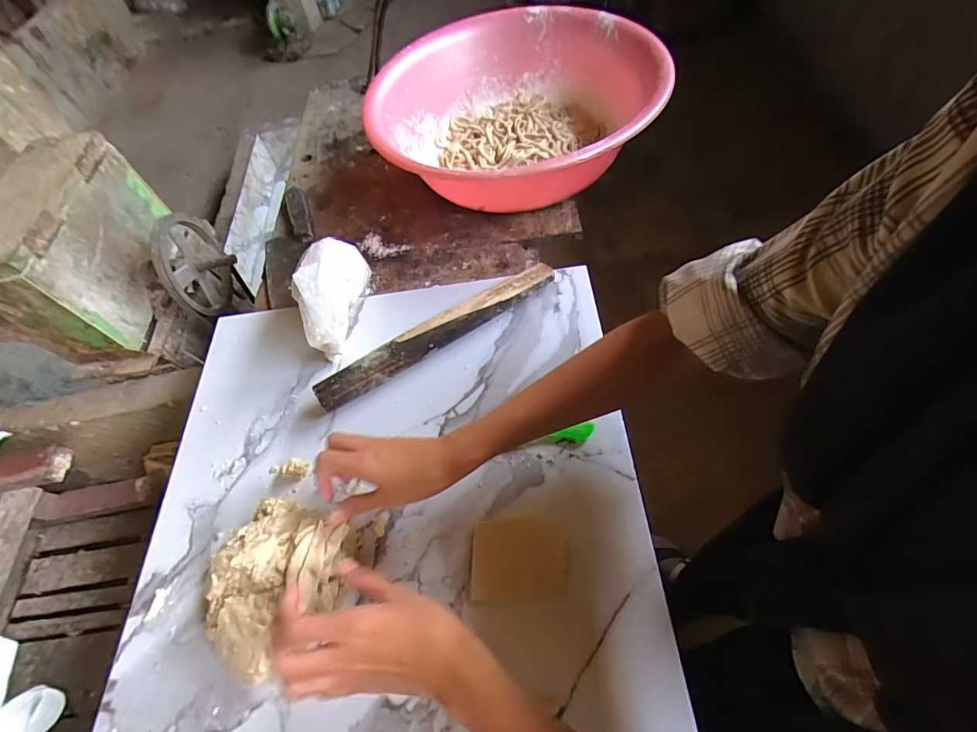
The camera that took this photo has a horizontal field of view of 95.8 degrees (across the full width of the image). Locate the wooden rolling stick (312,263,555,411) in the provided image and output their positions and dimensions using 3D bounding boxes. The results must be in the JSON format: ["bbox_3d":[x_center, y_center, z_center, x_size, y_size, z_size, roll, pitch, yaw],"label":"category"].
[{"bbox_3d":[-0.056,-0.039,0.513,0.298,0.031,0.035,-32,59,-12],"label":"wooden rolling stick"}]

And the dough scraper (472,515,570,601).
[{"bbox_3d":[0.026,0.171,0.399,0.083,0.004,0.063,-7,57,3],"label":"dough scraper"}]

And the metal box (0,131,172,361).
[{"bbox_3d":[-0.739,-0.214,0.803,0.138,0.228,0.340,-10,56,2],"label":"metal box"}]

